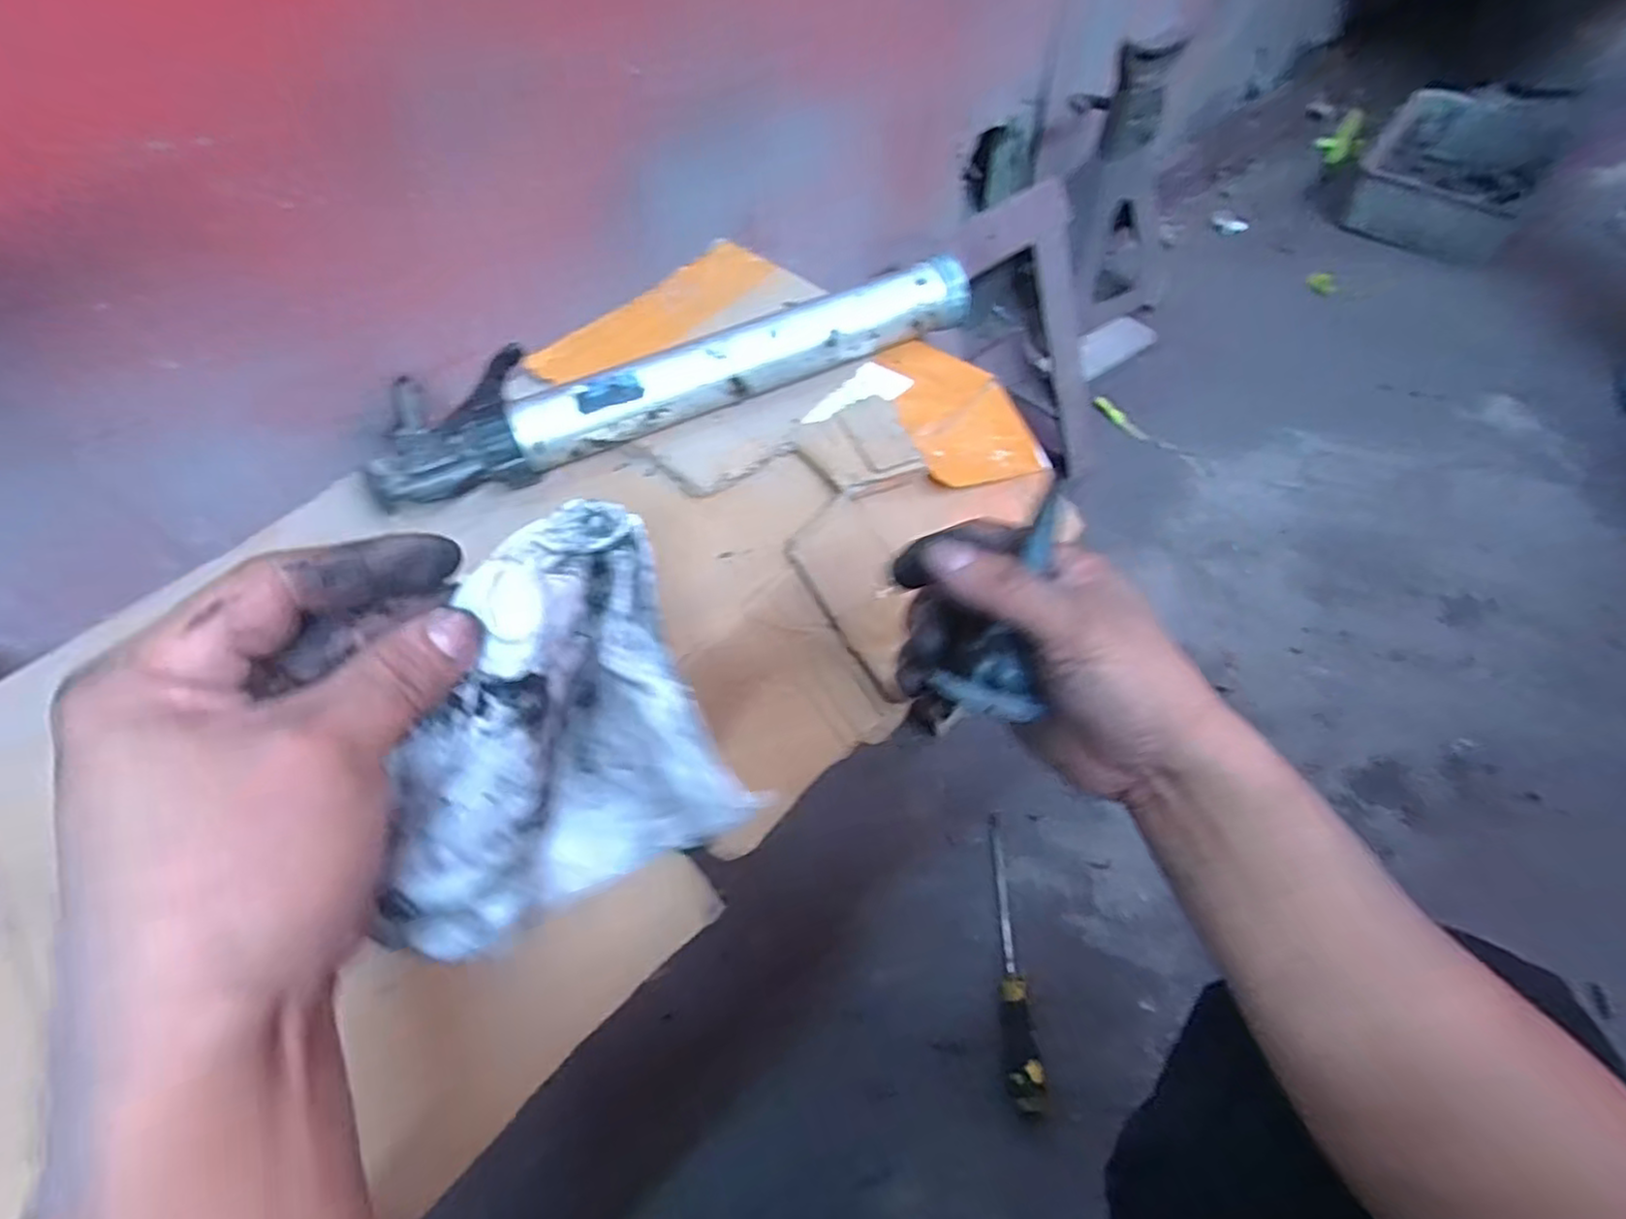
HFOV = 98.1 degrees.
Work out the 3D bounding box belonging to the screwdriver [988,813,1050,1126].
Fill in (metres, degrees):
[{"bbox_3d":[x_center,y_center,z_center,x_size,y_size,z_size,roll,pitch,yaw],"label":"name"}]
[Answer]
[{"bbox_3d":[0.180,0.310,0.642,0.031,0.026,0.244,-1,57,2],"label":"screwdriver"}]

